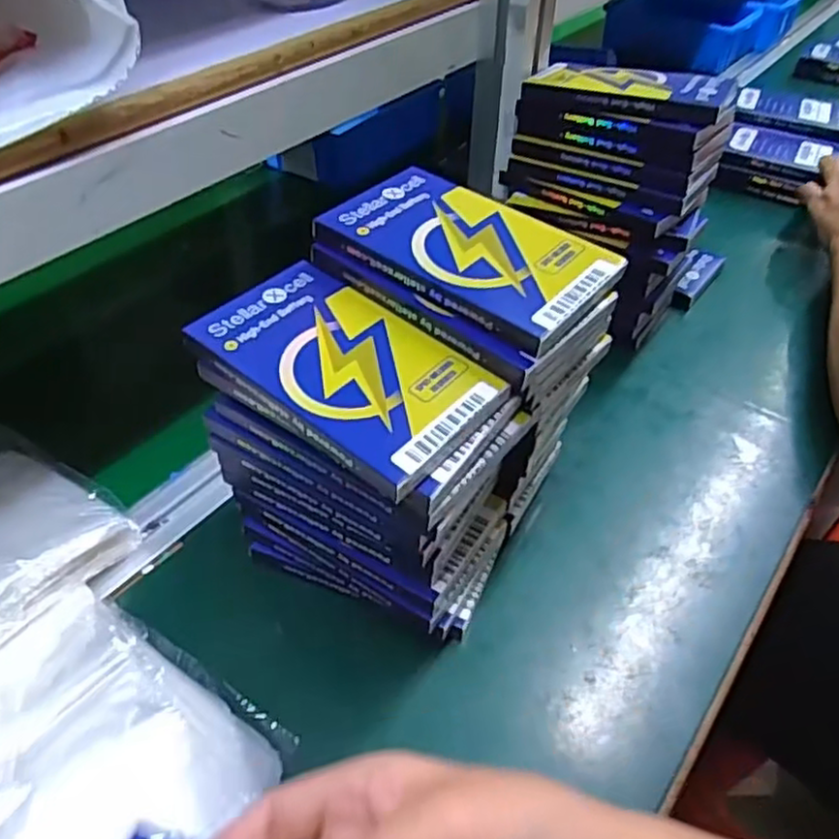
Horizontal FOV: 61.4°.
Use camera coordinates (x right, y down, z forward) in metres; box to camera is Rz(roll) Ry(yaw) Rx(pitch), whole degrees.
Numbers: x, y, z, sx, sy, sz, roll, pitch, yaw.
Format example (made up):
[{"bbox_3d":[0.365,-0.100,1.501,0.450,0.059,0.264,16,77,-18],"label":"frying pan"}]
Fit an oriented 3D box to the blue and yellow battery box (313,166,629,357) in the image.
[{"bbox_3d":[0.025,-0.084,0.346,0.131,0.019,0.079,29,52,26],"label":"blue and yellow battery box"}]

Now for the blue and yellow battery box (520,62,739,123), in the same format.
[{"bbox_3d":[0.145,-0.229,0.491,0.133,0.017,0.063,22,49,21],"label":"blue and yellow battery box"}]

